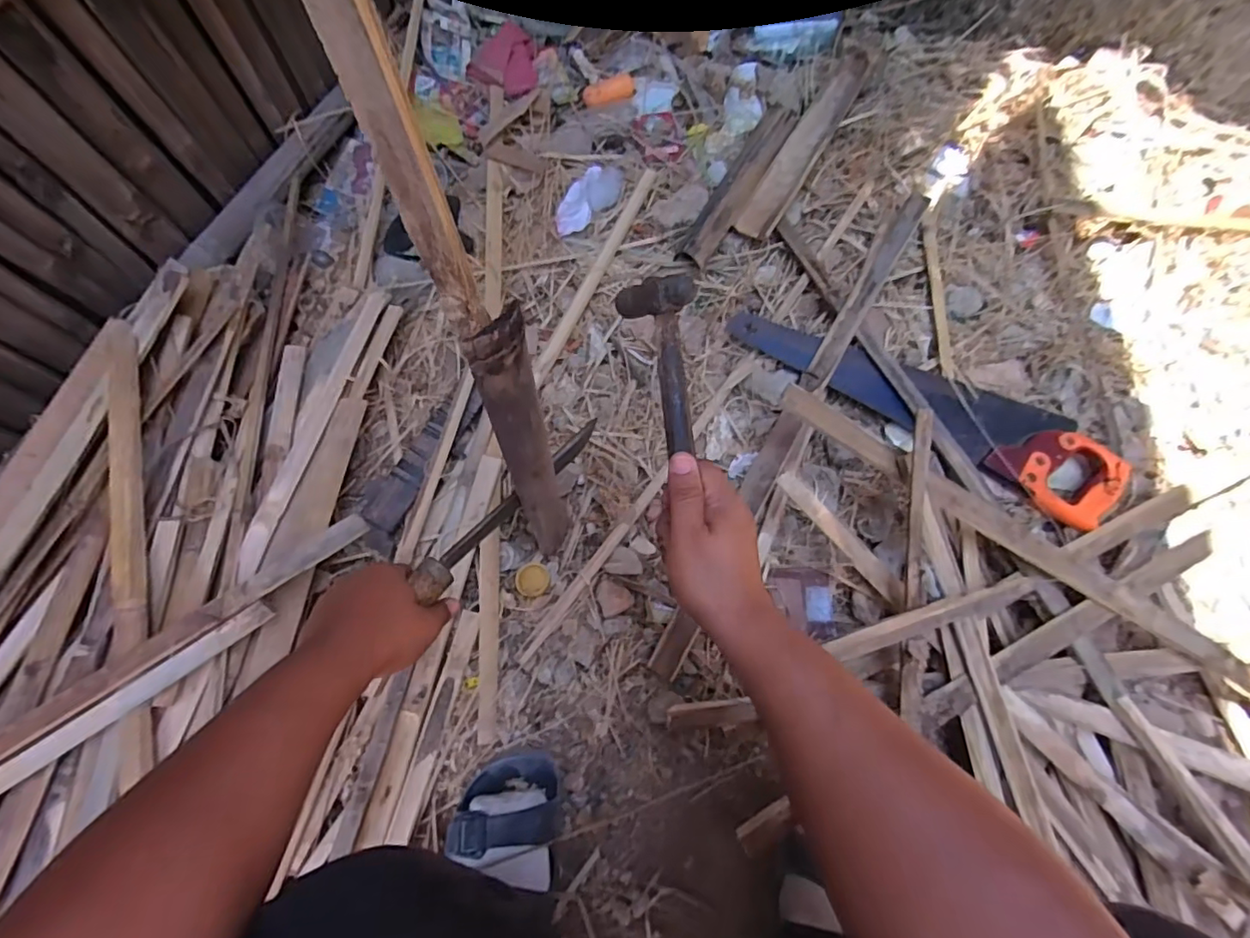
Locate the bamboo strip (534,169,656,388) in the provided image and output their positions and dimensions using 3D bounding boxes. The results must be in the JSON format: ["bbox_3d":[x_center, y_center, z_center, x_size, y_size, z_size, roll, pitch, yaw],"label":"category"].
[{"bbox_3d":[-0.038,-0.273,0.775,0.019,0.013,0.368,24,69,5],"label":"bamboo strip"}]

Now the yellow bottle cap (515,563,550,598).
[{"bbox_3d":[-0.109,0.131,0.665,0.038,0.006,0.040,1,69,-4],"label":"yellow bottle cap"}]

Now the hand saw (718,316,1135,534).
[{"bbox_3d":[0.378,-0.098,0.716,0.496,0.033,0.125,32,70,8],"label":"hand saw"}]

